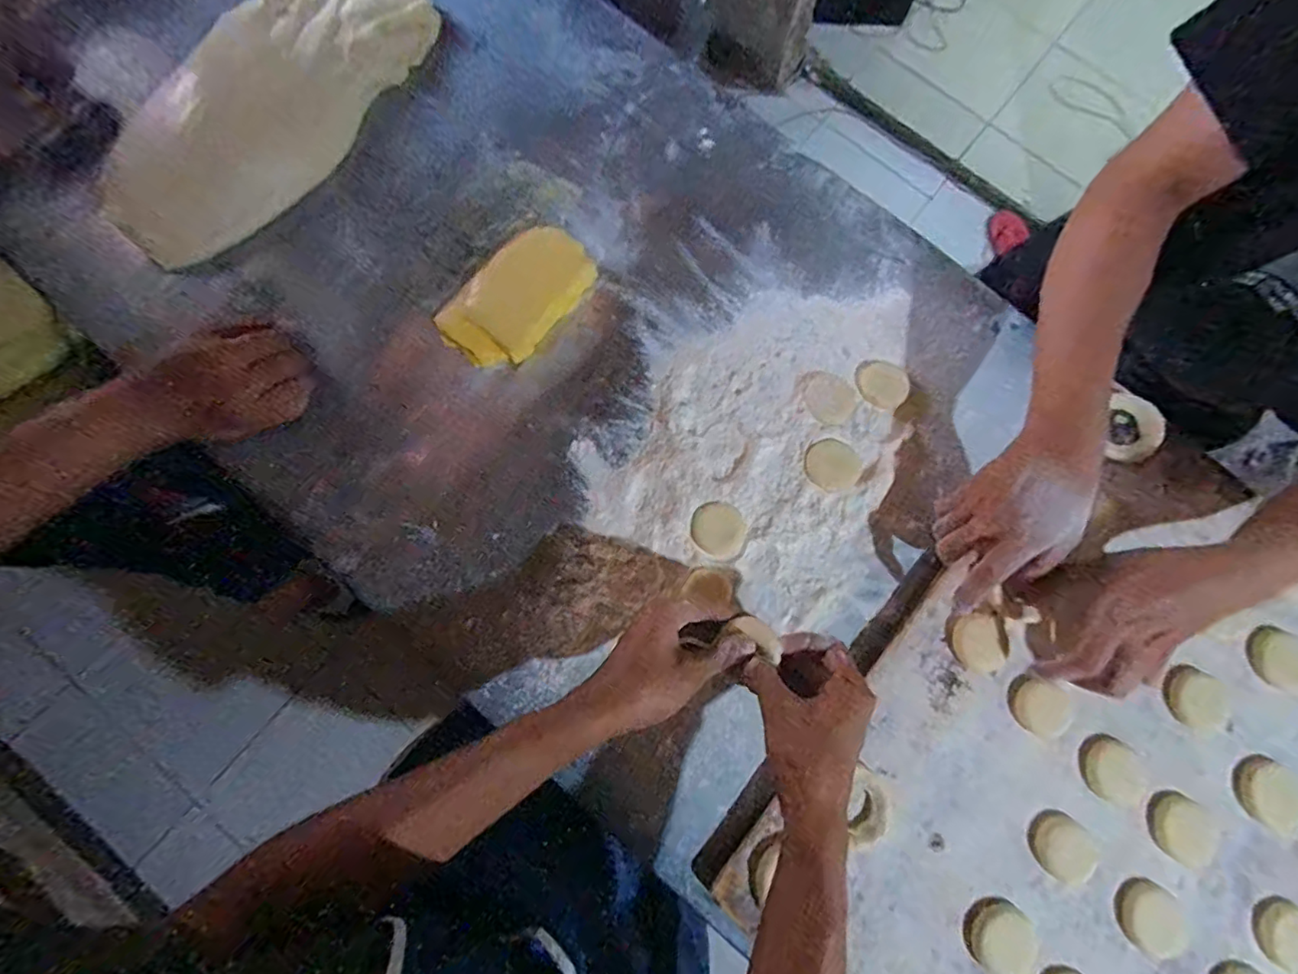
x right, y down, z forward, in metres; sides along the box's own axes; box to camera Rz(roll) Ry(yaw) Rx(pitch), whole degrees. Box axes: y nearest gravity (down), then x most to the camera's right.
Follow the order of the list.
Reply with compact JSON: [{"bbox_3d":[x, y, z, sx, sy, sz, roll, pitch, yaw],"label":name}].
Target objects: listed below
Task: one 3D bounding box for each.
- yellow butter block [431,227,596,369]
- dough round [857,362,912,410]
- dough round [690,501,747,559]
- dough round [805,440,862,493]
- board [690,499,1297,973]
[{"bbox_3d":[-0.126,-0.183,0.543,0.088,0.035,0.147,40,79,5],"label":"yellow butter block"},{"bbox_3d":[0.230,-0.099,0.559,0.049,0.006,0.044,26,77,5],"label":"dough round"},{"bbox_3d":[0.062,0.038,0.509,0.050,0.010,0.046,0,77,-1],"label":"dough round"},{"bbox_3d":[0.171,-0.020,0.533,0.050,0.008,0.045,31,78,6],"label":"dough round"},{"bbox_3d":[0.379,0.237,0.466,0.414,0.024,0.557,42,79,8],"label":"board"}]

